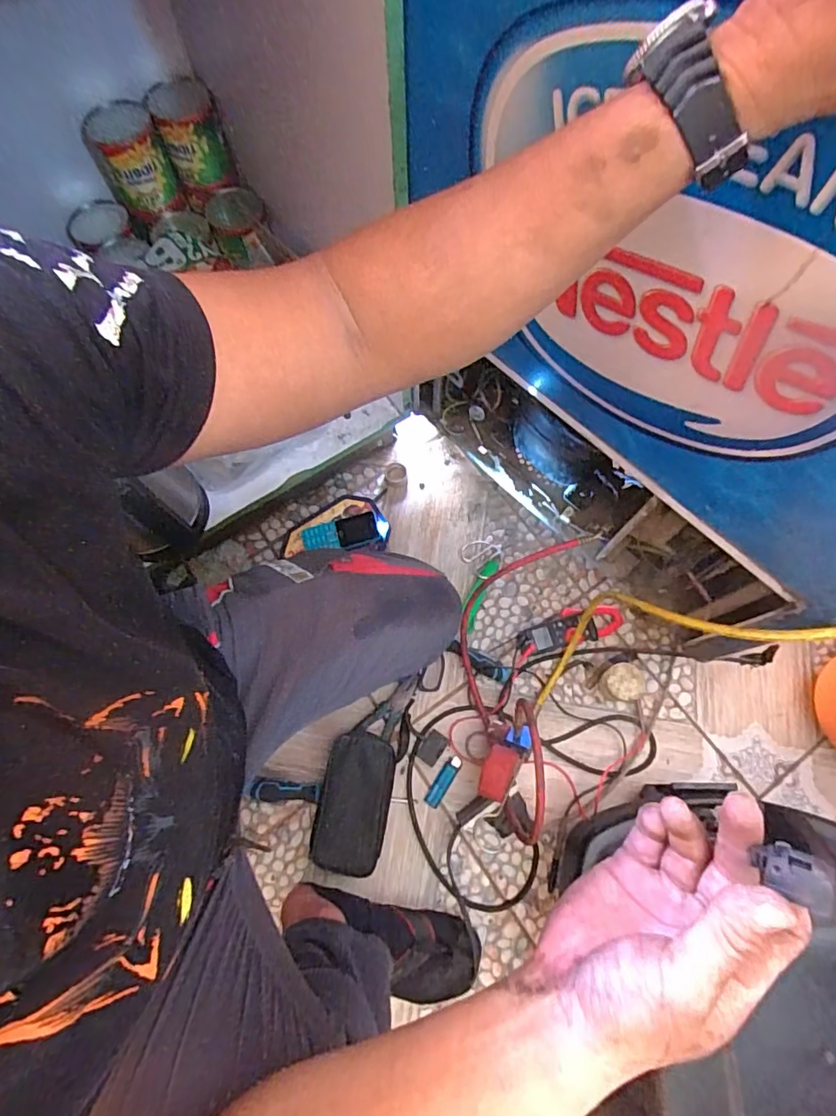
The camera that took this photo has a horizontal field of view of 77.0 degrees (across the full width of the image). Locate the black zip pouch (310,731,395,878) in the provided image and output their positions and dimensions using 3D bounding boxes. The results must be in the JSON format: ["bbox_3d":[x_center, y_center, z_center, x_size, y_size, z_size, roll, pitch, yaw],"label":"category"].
[{"bbox_3d":[-0.092,0.360,0.775,0.103,0.028,0.190,12,81,-10],"label":"black zip pouch"}]

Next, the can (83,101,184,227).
[{"bbox_3d":[-0.460,-0.641,0.862,0.106,0.136,0.095,-29,73,-9],"label":"can"}]

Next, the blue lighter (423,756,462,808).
[{"bbox_3d":[0.039,0.343,0.806,0.024,0.011,0.080,31,74,11],"label":"blue lighter"}]

